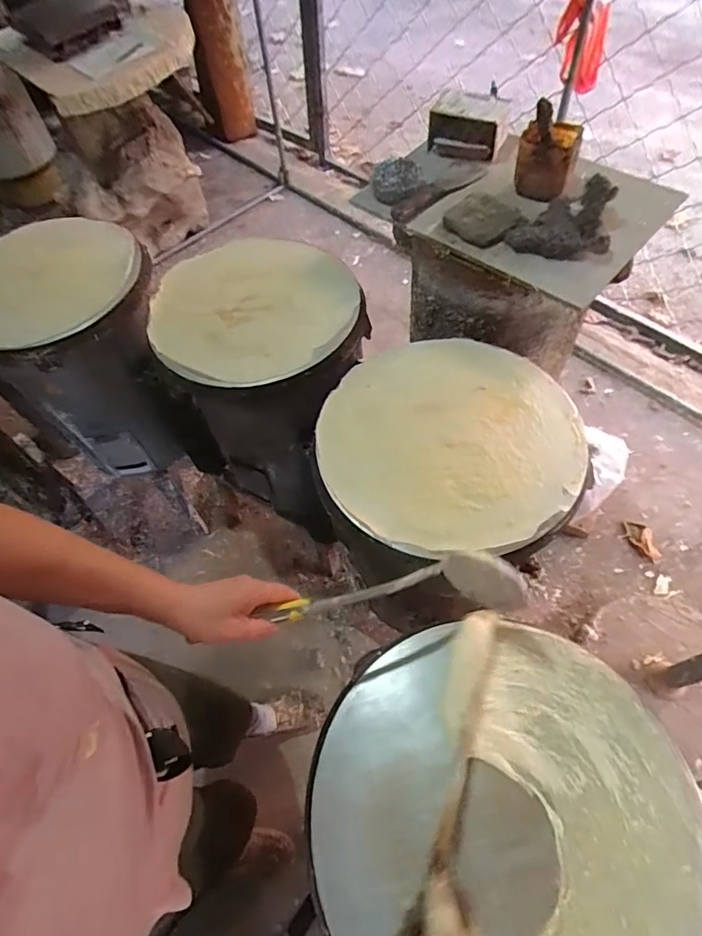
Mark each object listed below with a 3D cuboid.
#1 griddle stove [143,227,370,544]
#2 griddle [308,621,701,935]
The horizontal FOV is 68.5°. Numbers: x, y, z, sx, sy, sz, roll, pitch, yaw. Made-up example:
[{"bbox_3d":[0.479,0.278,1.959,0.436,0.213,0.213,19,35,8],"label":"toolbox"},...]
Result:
[{"bbox_3d":[-0.165,-0.174,1.151,0.444,0.491,0.397,23,64,18],"label":"griddle stove"},{"bbox_3d":[0.156,0.353,0.525,0.383,0.025,0.360,-2,59,4],"label":"griddle"}]

